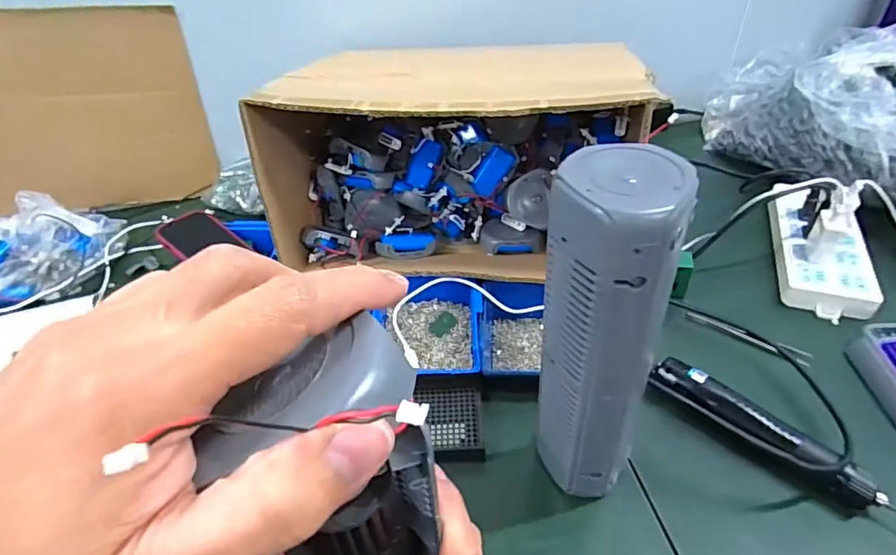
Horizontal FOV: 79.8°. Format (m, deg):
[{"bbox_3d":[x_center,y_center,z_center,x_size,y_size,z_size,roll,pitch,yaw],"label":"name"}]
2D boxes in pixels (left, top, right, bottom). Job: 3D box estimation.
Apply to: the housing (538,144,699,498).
[{"bbox_3d":[0.111,0.062,0.403,0.085,0.311,0.069,14,45,20],"label":"housing"}]

